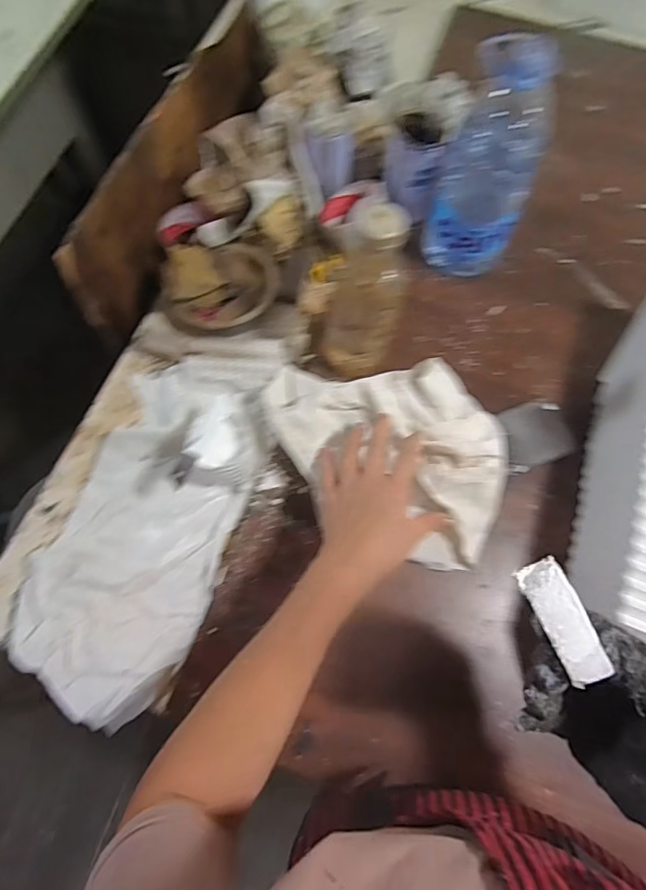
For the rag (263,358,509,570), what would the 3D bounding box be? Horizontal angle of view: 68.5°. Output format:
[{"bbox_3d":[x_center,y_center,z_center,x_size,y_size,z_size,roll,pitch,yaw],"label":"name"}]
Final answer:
[{"bbox_3d":[0.066,0.014,0.520,0.252,0.052,0.223,0,71,2],"label":"rag"}]

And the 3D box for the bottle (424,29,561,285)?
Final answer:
[{"bbox_3d":[0.184,-0.304,0.535,0.102,0.236,0.098,17,72,8],"label":"bottle"}]

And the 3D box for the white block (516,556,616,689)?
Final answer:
[{"bbox_3d":[0.149,0.108,0.295,0.025,0.009,0.069,-20,69,-5],"label":"white block"}]

